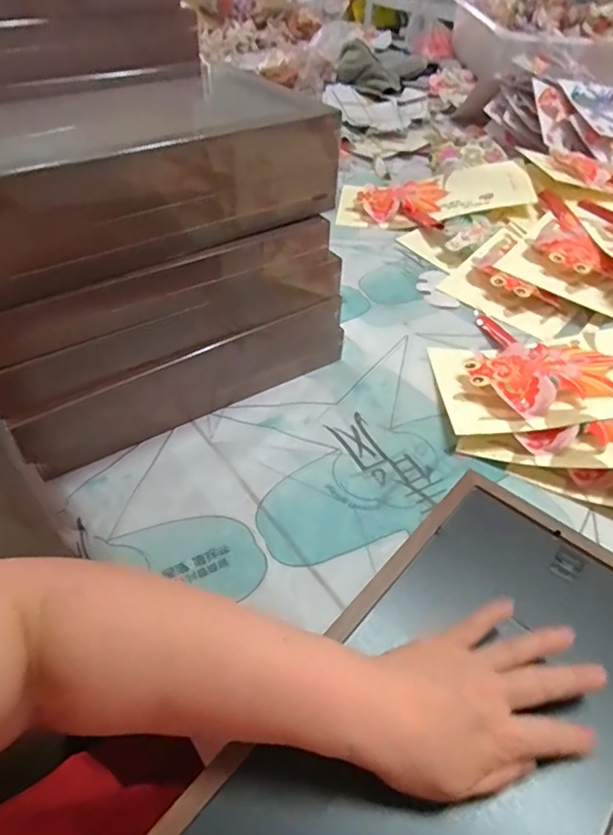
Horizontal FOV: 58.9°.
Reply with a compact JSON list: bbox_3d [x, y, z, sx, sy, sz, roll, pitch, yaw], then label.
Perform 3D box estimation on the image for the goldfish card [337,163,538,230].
[{"bbox_3d":[0.215,-0.380,0.936,0.315,0.018,0.163,-8,46,7],"label":"goldfish card"}]

